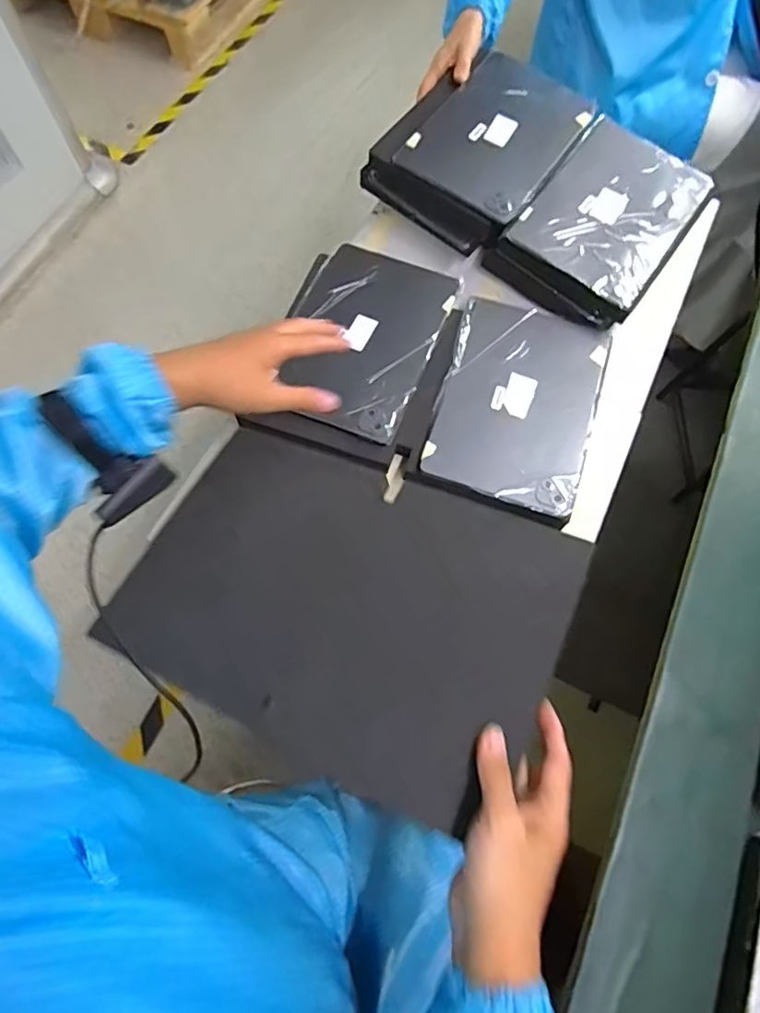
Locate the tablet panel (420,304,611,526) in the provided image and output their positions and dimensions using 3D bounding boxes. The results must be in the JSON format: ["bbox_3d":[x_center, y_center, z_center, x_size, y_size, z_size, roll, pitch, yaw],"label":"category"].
[{"bbox_3d":[0.158,-0.121,0.643,0.174,0.010,0.265,17,69,5],"label":"tablet panel"}]

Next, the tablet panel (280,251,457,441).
[{"bbox_3d":[-0.023,-0.207,0.671,0.169,0.014,0.257,20,68,6],"label":"tablet panel"}]

